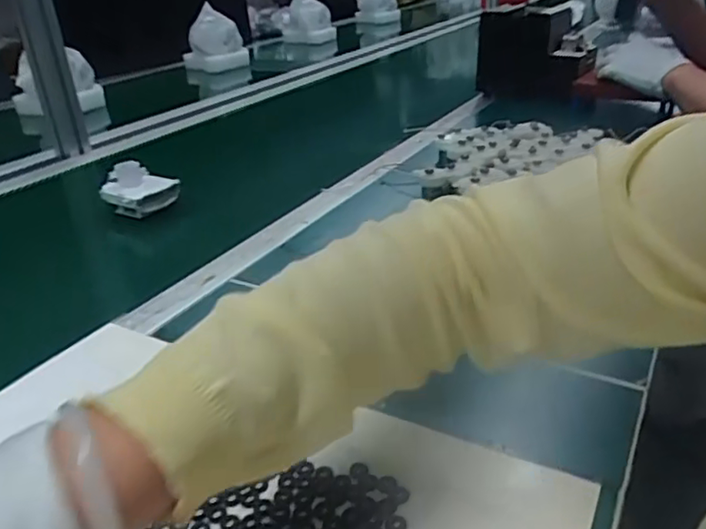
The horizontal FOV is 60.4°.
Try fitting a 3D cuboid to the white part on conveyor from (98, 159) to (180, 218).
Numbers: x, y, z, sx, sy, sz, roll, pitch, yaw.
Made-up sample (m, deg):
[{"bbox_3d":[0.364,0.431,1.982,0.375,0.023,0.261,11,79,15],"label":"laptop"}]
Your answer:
[{"bbox_3d":[-0.249,-0.087,0.716,0.077,0.060,0.073,20,35,37],"label":"white part on conveyor"}]

